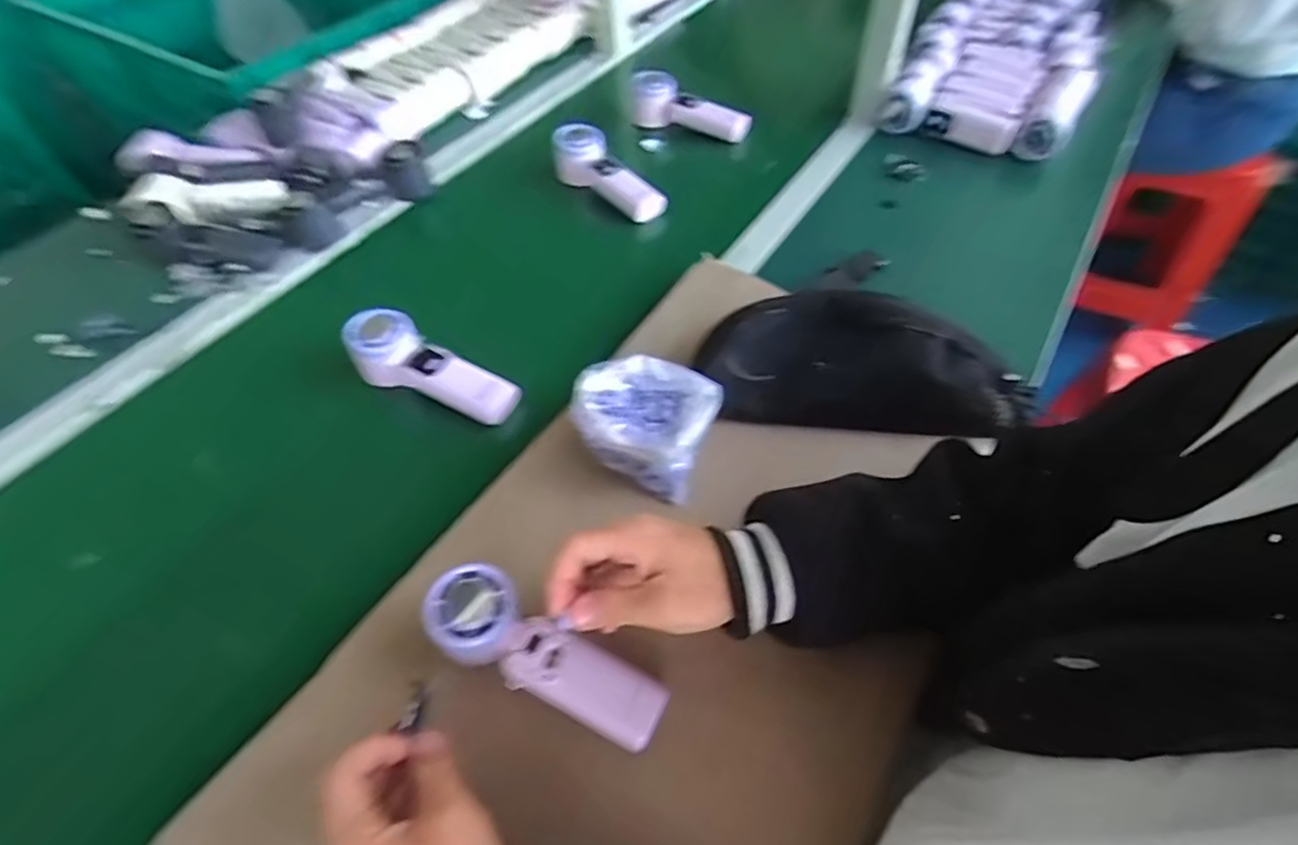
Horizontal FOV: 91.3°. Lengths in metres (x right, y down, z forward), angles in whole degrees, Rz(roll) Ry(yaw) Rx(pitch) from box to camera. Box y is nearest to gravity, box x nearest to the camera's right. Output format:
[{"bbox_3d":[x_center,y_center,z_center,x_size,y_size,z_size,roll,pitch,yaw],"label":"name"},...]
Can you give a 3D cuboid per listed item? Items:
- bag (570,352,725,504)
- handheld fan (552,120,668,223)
[{"bbox_3d":[-0.001,-0.001,0.524,0.104,0.076,0.090,17,55,14],"label":"bag"},{"bbox_3d":[-0.050,-0.306,0.795,0.171,0.058,0.055,42,64,14],"label":"handheld fan"}]

